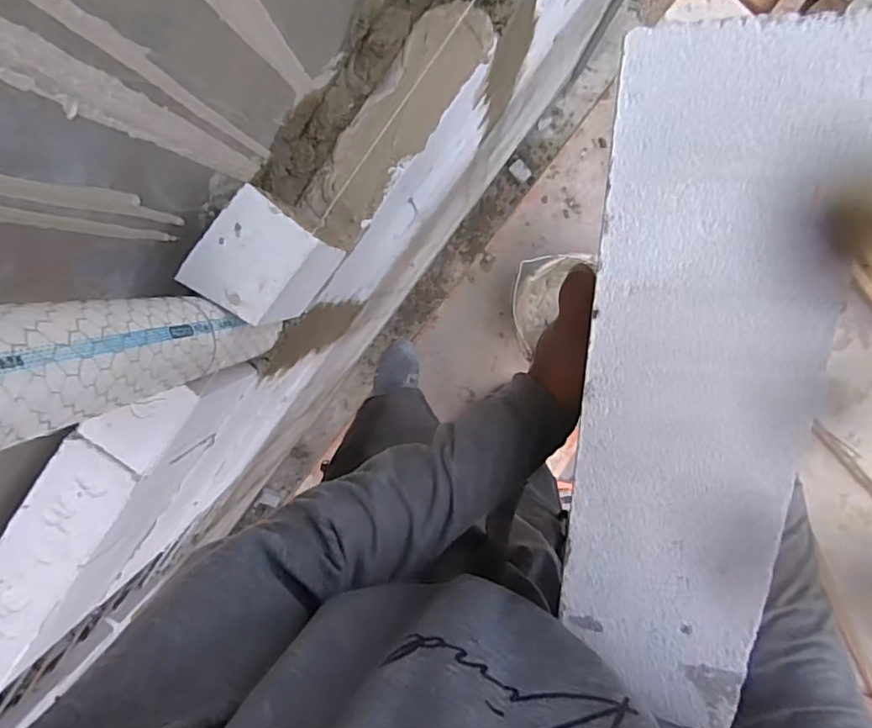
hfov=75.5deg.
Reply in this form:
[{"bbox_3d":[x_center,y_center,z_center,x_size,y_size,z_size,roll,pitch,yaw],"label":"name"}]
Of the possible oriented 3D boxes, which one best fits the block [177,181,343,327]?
[{"bbox_3d":[-0.197,-0.126,0.680,0.103,0.164,0.147,37,97,-5],"label":"block"}]

